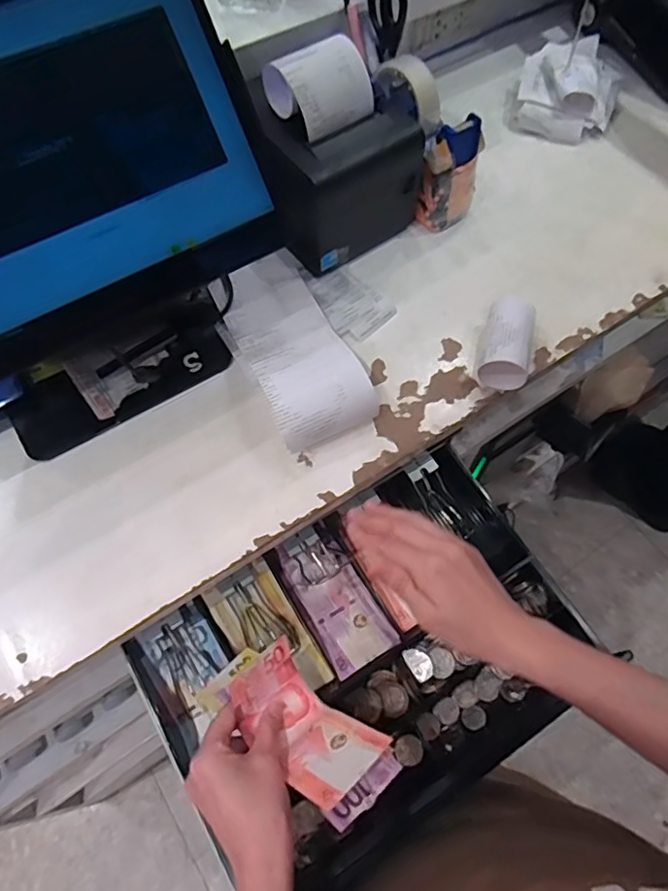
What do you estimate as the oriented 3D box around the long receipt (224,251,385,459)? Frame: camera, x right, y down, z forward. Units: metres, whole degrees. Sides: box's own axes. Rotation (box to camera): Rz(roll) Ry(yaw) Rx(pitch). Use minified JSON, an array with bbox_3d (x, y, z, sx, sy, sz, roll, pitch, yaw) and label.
[{"bbox_3d":[-0.043,-0.101,0.559,0.094,0.053,0.215,-24,67,-12],"label":"long receipt"}]

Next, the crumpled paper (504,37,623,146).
[{"bbox_3d":[0.291,-0.451,0.723,0.128,0.047,0.148,24,66,10],"label":"crumpled paper"}]

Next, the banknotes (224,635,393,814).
[{"bbox_3d":[-0.021,0.216,0.446,0.064,0.054,0.128,-42,47,-18],"label":"banknotes"}]

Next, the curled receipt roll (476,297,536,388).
[{"bbox_3d":[0.168,-0.099,0.563,0.049,0.050,0.081,15,65,6],"label":"curled receipt roll"}]

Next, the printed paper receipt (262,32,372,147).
[{"bbox_3d":[-0.009,-0.334,0.532,0.088,0.048,0.069,-22,66,-11],"label":"printed paper receipt"}]

